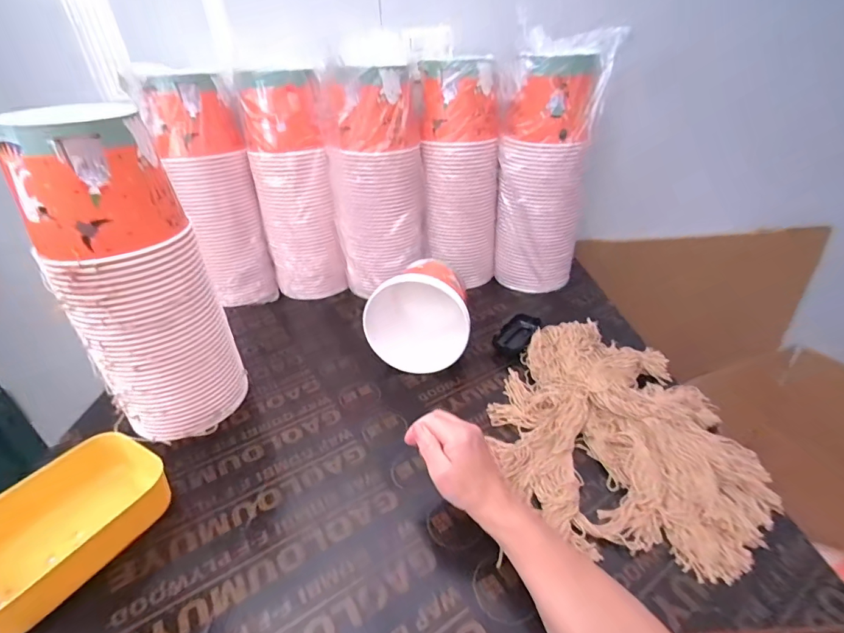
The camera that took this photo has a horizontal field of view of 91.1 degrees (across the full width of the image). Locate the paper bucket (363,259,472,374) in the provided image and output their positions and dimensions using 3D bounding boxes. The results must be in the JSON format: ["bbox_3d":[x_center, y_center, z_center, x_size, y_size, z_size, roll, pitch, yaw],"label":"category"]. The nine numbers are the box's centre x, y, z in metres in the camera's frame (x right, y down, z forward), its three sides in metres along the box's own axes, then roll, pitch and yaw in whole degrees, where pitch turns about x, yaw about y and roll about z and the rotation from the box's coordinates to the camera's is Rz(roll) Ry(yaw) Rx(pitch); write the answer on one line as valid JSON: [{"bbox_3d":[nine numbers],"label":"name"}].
[{"bbox_3d":[-0.001,-0.013,0.695,0.166,0.163,0.152,2,33,8],"label":"paper bucket"}]

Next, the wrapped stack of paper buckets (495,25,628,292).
[{"bbox_3d":[0.238,-0.272,0.804,0.182,0.437,0.146,7,34,17],"label":"wrapped stack of paper buckets"}]

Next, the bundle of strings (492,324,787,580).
[{"bbox_3d":[0.251,0.131,0.547,0.292,0.057,0.351,2,33,8],"label":"bundle of strings"}]

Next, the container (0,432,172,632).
[{"bbox_3d":[-0.388,0.222,0.452,0.140,0.063,0.204,14,36,24],"label":"container"}]

